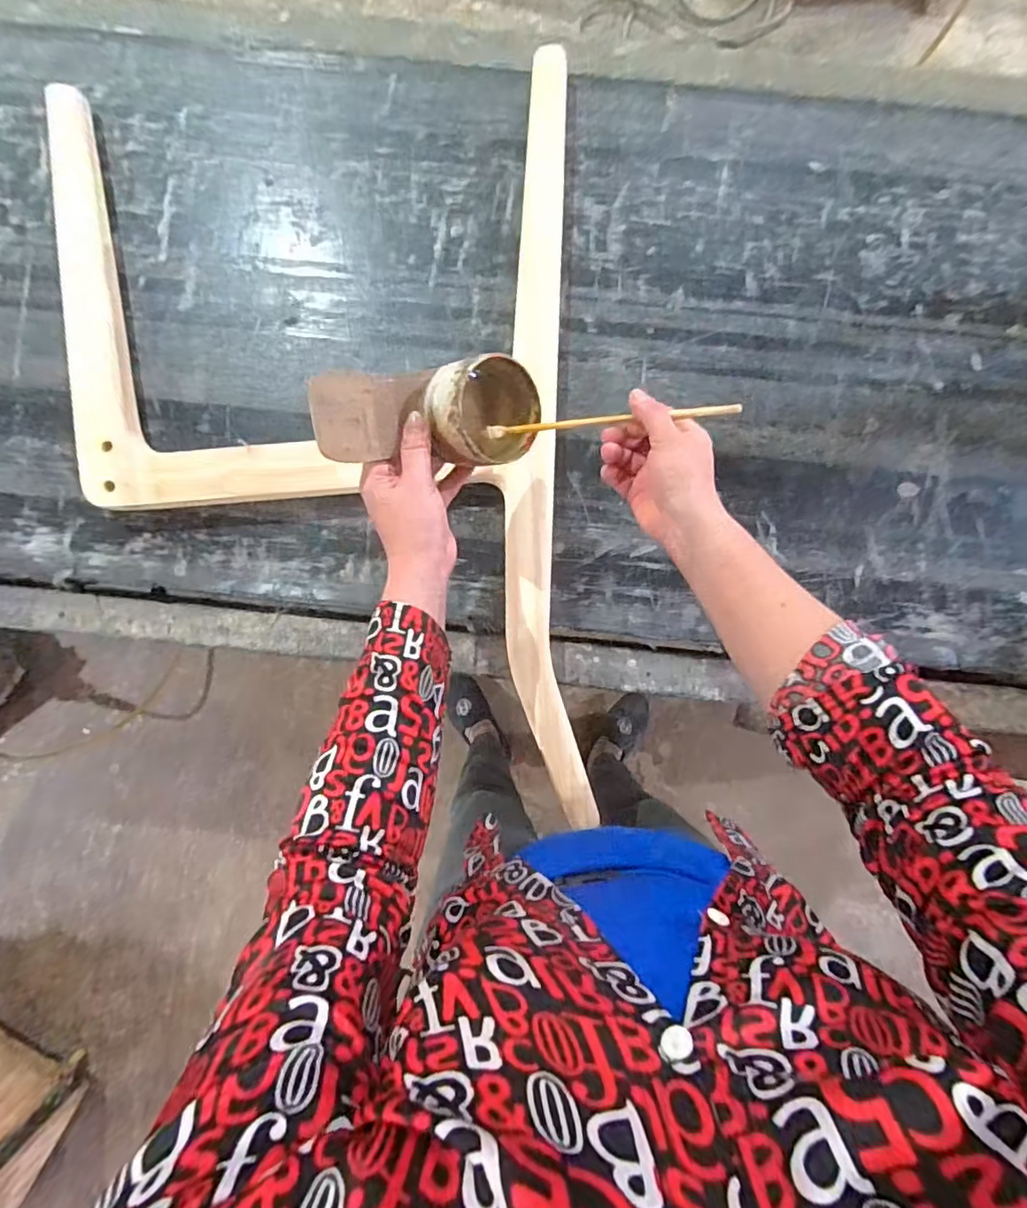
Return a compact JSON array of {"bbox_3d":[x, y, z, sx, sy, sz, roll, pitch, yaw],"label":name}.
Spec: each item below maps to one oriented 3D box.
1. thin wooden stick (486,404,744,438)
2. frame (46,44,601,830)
[{"bbox_3d":[0.082,-0.146,0.449,0.205,0.010,0.010,-7,90,-6],"label":"thin wooden stick"},{"bbox_3d":[-0.193,-0.153,0.580,0.512,0.041,0.738,-2,91,1],"label":"frame"}]

